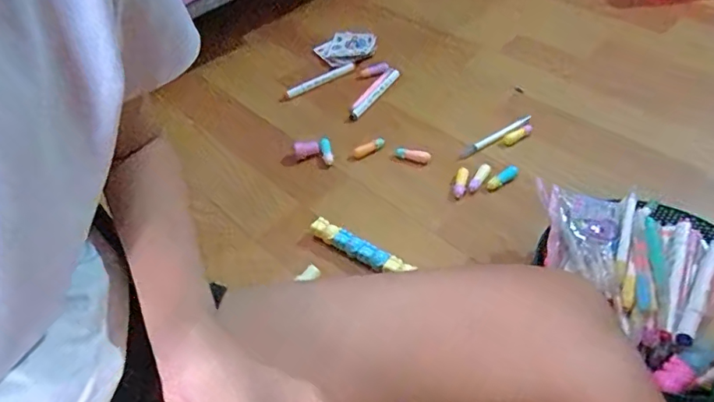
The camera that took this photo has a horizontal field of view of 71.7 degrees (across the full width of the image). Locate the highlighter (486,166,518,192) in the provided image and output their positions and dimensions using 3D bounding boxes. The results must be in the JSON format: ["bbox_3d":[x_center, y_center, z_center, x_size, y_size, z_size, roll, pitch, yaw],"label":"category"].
[{"bbox_3d":[0.201,-0.031,0.678,0.052,0.014,0.014,-33,51,-7],"label":"highlighter"}]

